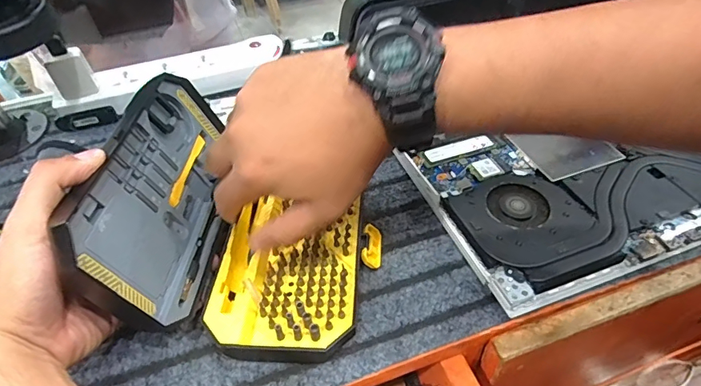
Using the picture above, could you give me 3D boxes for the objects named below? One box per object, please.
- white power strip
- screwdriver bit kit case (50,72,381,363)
[{"bbox_3d":[-0.203,-0.137,0.526,0.255,0.029,0.062,-19,47,-14],"label":"white power strip"},{"bbox_3d":[-0.071,0.009,0.324,0.168,0.115,0.182,2,45,6],"label":"screwdriver bit kit case"}]

